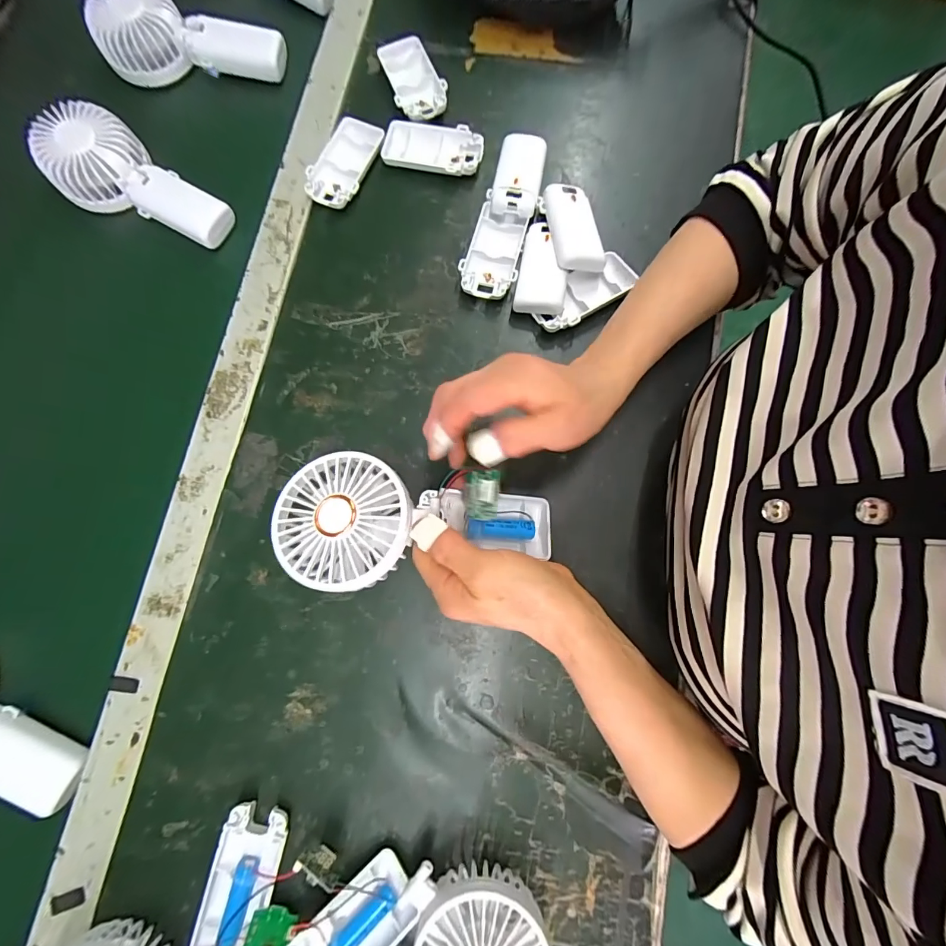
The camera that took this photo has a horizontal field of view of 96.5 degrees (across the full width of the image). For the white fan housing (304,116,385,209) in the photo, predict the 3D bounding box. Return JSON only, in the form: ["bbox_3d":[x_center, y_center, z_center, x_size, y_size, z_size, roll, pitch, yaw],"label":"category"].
[{"bbox_3d":[-0.123,-0.296,0.405,0.050,0.013,0.092,18,80,4],"label":"white fan housing"}]

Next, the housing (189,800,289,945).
[{"bbox_3d":[-0.162,0.285,0.296,0.047,0.017,0.092,18,80,4],"label":"housing"}]

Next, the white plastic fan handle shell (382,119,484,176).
[{"bbox_3d":[-0.039,-0.310,0.403,0.096,0.015,0.045,13,80,3],"label":"white plastic fan handle shell"}]

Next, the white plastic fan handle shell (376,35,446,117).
[{"bbox_3d":[-0.061,-0.394,0.422,0.049,0.012,0.094,-26,80,-4],"label":"white plastic fan handle shell"}]

